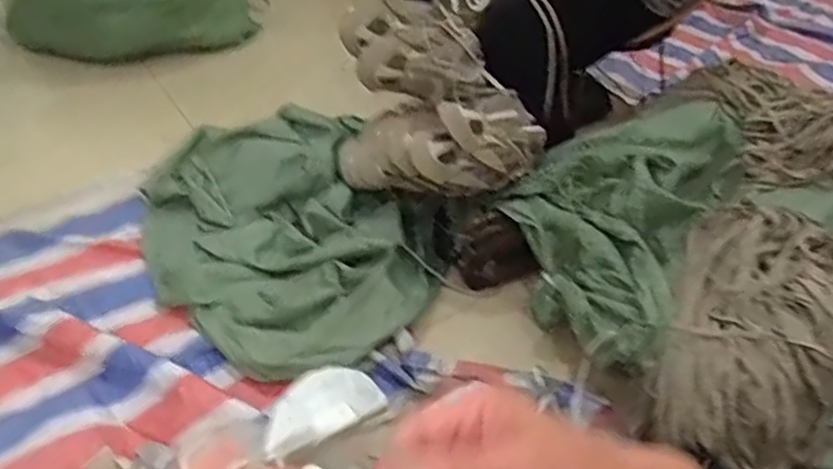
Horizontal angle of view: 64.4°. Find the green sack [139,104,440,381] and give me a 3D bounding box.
[{"bbox_3d":[-0.246,-0.024,1.257,0.493,0.116,0.625,-24,49,-26],"label":"green sack"}]

